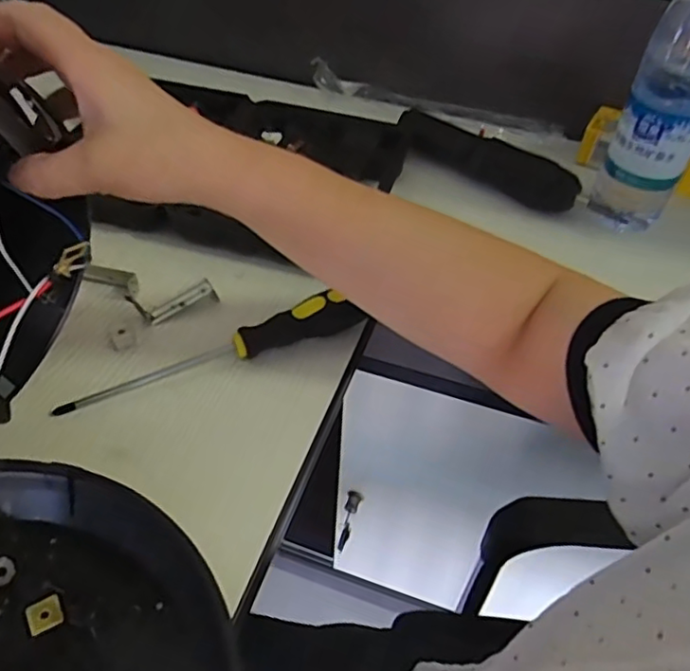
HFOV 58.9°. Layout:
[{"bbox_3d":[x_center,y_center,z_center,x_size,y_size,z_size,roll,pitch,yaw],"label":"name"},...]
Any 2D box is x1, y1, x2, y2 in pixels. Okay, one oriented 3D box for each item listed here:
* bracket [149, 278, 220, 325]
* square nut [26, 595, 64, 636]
[{"bbox_3d":[-0.118,-0.025,0.445,0.051,0.012,0.015,-27,54,-26],"label":"bracket"},{"bbox_3d":[-0.144,0.133,0.293,0.015,0.004,0.015,-23,52,-23],"label":"square nut"}]

